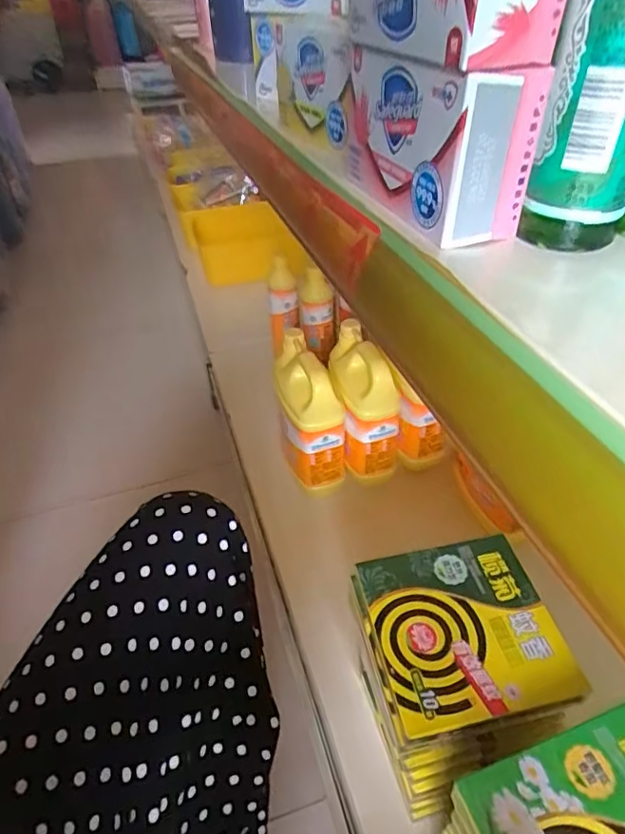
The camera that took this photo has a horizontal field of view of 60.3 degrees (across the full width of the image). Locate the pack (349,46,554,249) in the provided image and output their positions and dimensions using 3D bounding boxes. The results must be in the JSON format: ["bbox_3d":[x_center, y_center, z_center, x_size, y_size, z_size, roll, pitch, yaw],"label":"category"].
[{"bbox_3d":[0.051,-0.123,0.234,0.039,0.060,0.097,-13,43,-12],"label":"pack"}]

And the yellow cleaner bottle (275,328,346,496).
[{"bbox_3d":[-0.013,-0.003,0.756,0.065,0.187,0.132,-20,45,-19],"label":"yellow cleaner bottle"}]

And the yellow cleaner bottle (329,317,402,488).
[{"bbox_3d":[0.072,-0.018,0.778,0.065,0.204,0.124,-12,43,-11],"label":"yellow cleaner bottle"}]

